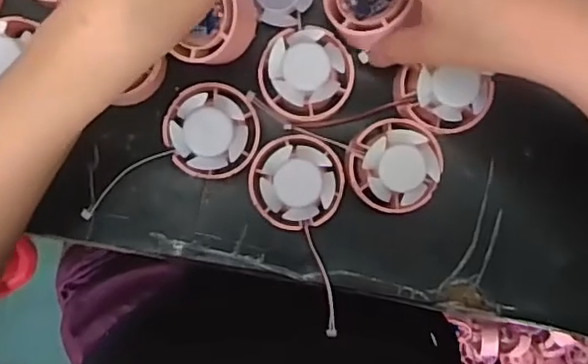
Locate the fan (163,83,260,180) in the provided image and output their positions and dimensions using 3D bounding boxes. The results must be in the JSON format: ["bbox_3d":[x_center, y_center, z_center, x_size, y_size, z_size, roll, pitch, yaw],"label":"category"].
[{"bbox_3d":[-0.046,-0.029,0.356,0.050,0.038,0.052,2,93,-2],"label":"fan"}]

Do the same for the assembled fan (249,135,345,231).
[{"bbox_3d":[0.001,0.001,0.359,0.054,0.041,0.055,2,93,-2],"label":"assembled fan"}]

